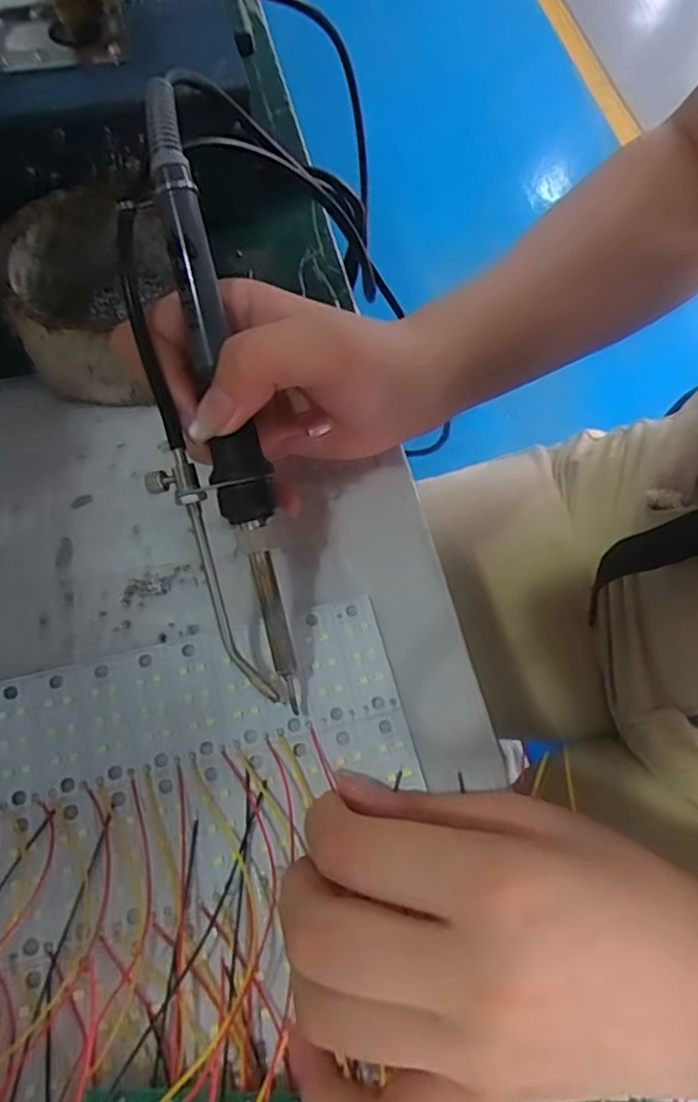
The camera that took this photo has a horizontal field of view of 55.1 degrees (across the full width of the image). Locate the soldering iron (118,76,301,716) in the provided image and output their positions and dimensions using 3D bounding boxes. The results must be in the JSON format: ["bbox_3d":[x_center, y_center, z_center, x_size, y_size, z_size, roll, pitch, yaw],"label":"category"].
[{"bbox_3d":[-0.053,-0.048,0.233,0.035,0.031,0.209,-13,97,-9],"label":"soldering iron"}]

